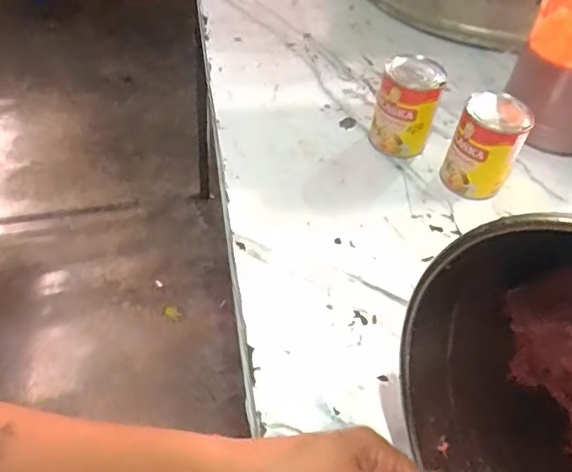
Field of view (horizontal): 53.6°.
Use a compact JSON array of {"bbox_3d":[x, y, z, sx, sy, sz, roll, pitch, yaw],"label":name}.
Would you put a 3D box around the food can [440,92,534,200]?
[{"bbox_3d":[0.227,-0.099,0.647,0.069,0.107,0.060,30,51,21],"label":"food can"}]

